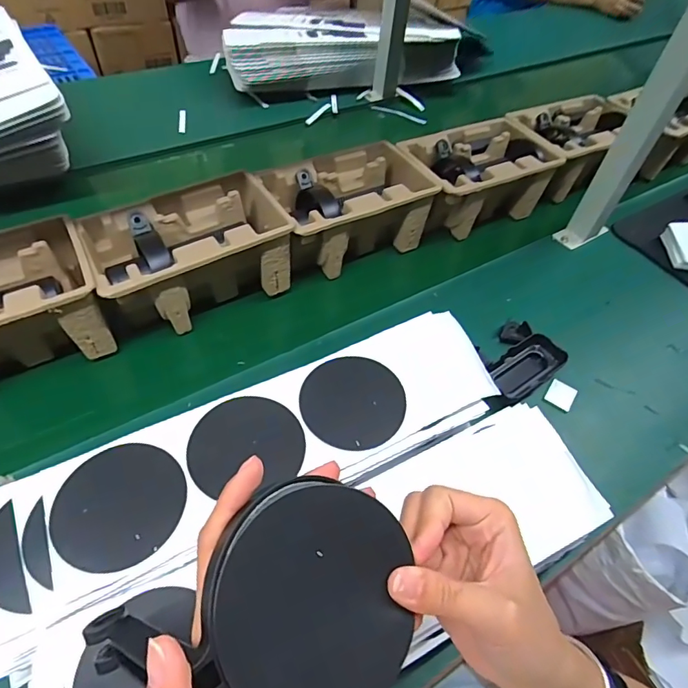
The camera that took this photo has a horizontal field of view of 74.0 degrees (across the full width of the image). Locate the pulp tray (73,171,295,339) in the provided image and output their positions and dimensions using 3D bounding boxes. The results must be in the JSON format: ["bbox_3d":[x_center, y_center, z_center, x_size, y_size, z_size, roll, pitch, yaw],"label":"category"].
[{"bbox_3d":[-0.187,-0.106,0.566,0.222,0.106,0.142,-24,53,-23],"label":"pulp tray"}]

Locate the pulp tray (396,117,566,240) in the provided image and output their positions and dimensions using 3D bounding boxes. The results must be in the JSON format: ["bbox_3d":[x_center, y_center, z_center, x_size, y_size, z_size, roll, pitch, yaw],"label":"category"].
[{"bbox_3d":[0.204,-0.257,0.723,0.225,0.106,0.150,-21,52,-22],"label":"pulp tray"}]

